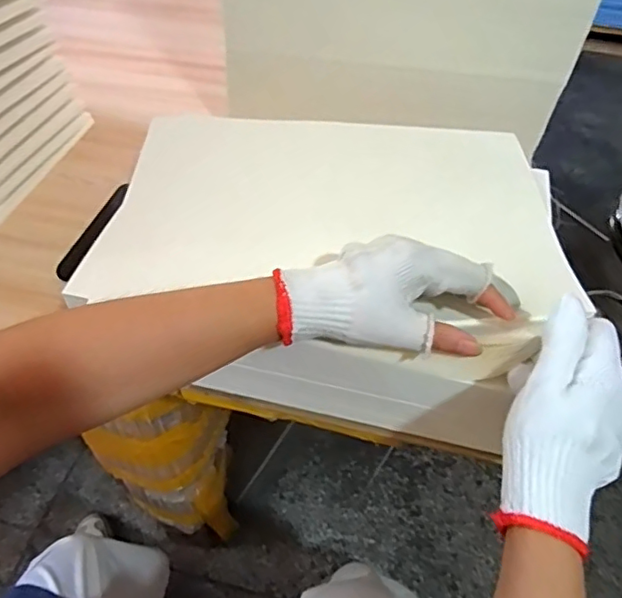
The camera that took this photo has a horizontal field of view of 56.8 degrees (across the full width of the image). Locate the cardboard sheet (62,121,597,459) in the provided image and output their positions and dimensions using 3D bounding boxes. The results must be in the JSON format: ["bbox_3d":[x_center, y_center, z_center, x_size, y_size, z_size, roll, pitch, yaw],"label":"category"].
[{"bbox_3d":[0.021,-0.045,0.522,0.363,0.135,0.271,7,49,12],"label":"cardboard sheet"}]

